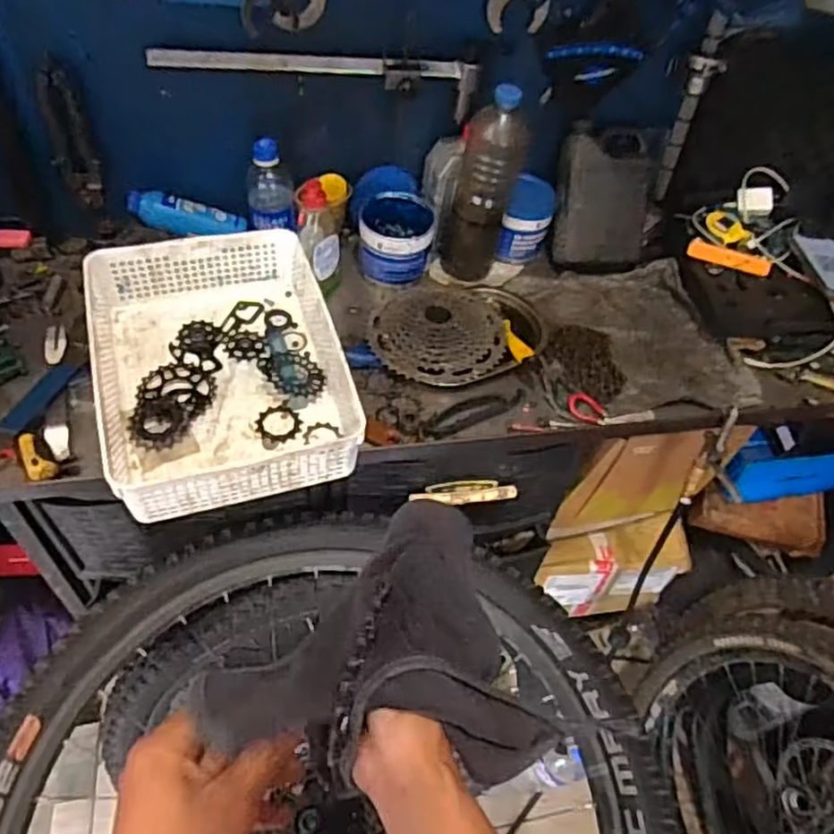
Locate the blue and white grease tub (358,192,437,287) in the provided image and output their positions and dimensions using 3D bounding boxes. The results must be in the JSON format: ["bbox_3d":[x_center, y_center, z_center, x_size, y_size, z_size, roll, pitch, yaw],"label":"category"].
[{"bbox_3d":[-0.029,-0.244,0.953,0.101,0.084,0.106,3,51,-4],"label":"blue and white grease tub"}]

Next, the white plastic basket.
[{"bbox_3d":[-0.219,-0.061,0.763,0.245,0.091,0.326,-12,53,-15],"label":"white plastic basket"}]

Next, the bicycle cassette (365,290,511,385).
[{"bbox_3d":[0.033,-0.112,0.871,0.178,0.034,0.156,-9,52,-13],"label":"bicycle cassette"}]

